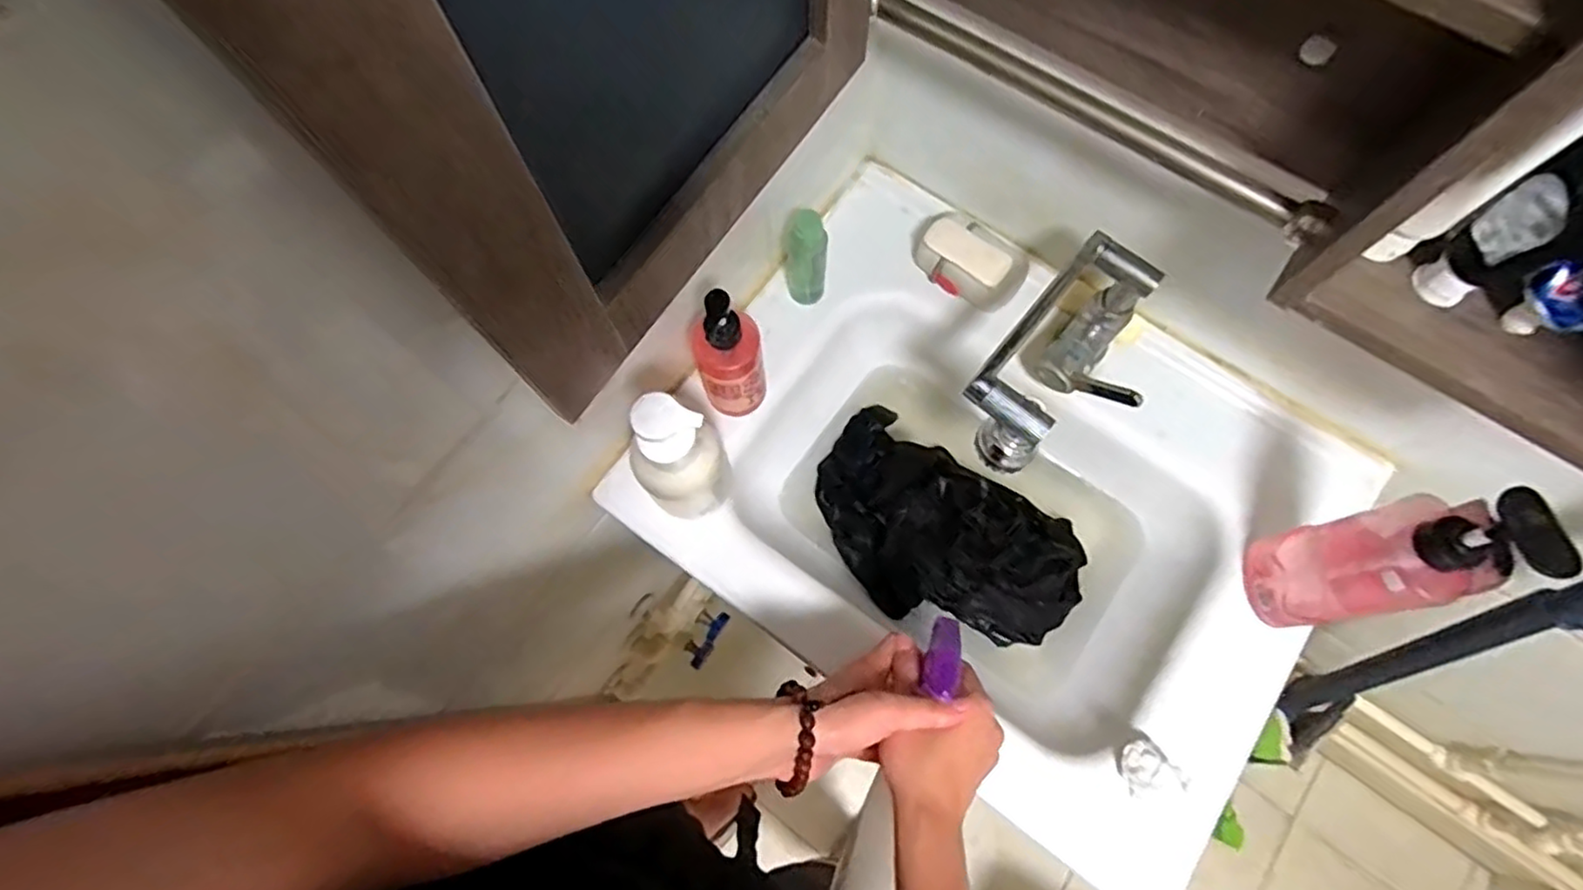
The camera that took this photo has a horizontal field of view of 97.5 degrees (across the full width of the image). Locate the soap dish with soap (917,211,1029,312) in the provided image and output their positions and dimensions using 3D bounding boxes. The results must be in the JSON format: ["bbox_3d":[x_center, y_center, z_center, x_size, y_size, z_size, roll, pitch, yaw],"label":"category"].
[{"bbox_3d":[0.187,-0.197,0.714,0.116,0.047,0.077,42,77,12],"label":"soap dish with soap"}]

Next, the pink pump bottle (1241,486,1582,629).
[{"bbox_3d":[0.443,0.087,0.520,0.060,0.240,0.079,-14,73,-4],"label":"pink pump bottle"}]

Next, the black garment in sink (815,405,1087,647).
[{"bbox_3d":[0.157,0.095,0.725,0.298,0.067,0.190,33,76,10],"label":"black garment in sink"}]

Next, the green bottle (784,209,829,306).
[{"bbox_3d":[0.015,-0.183,0.689,0.041,0.116,0.030,0,72,1],"label":"green bottle"}]

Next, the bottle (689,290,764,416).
[{"bbox_3d":[-0.055,-0.075,0.619,0.061,0.168,0.047,-9,72,-2],"label":"bottle"}]

